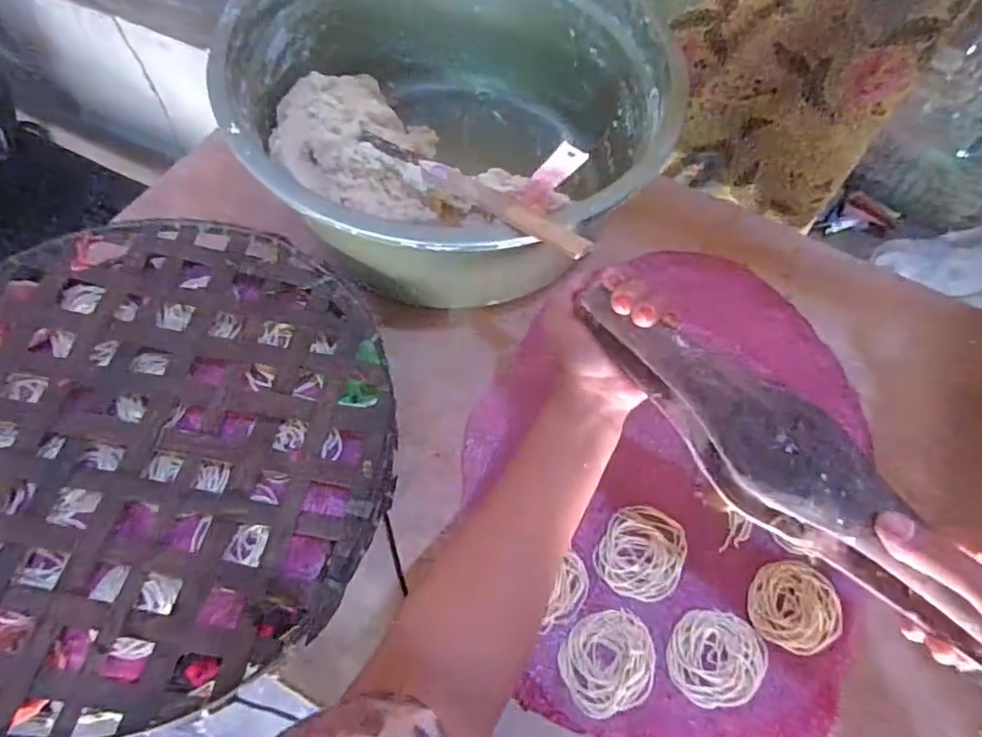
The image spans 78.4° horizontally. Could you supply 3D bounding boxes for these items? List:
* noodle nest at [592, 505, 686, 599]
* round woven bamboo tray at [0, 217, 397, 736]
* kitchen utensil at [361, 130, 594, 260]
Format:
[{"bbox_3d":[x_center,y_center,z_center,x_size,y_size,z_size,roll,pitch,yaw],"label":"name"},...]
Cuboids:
[{"bbox_3d":[0.127,0.153,0.504,0.067,0.004,0.077,29,65,13],"label":"noodle nest"},{"bbox_3d":[-0.285,0.059,0.475,0.402,0.042,0.390,1,62,-2],"label":"round woven bamboo tray"},{"bbox_3d":[-0.024,-0.146,0.480,0.254,0.020,0.027,35,66,30],"label":"kitchen utensil"}]

